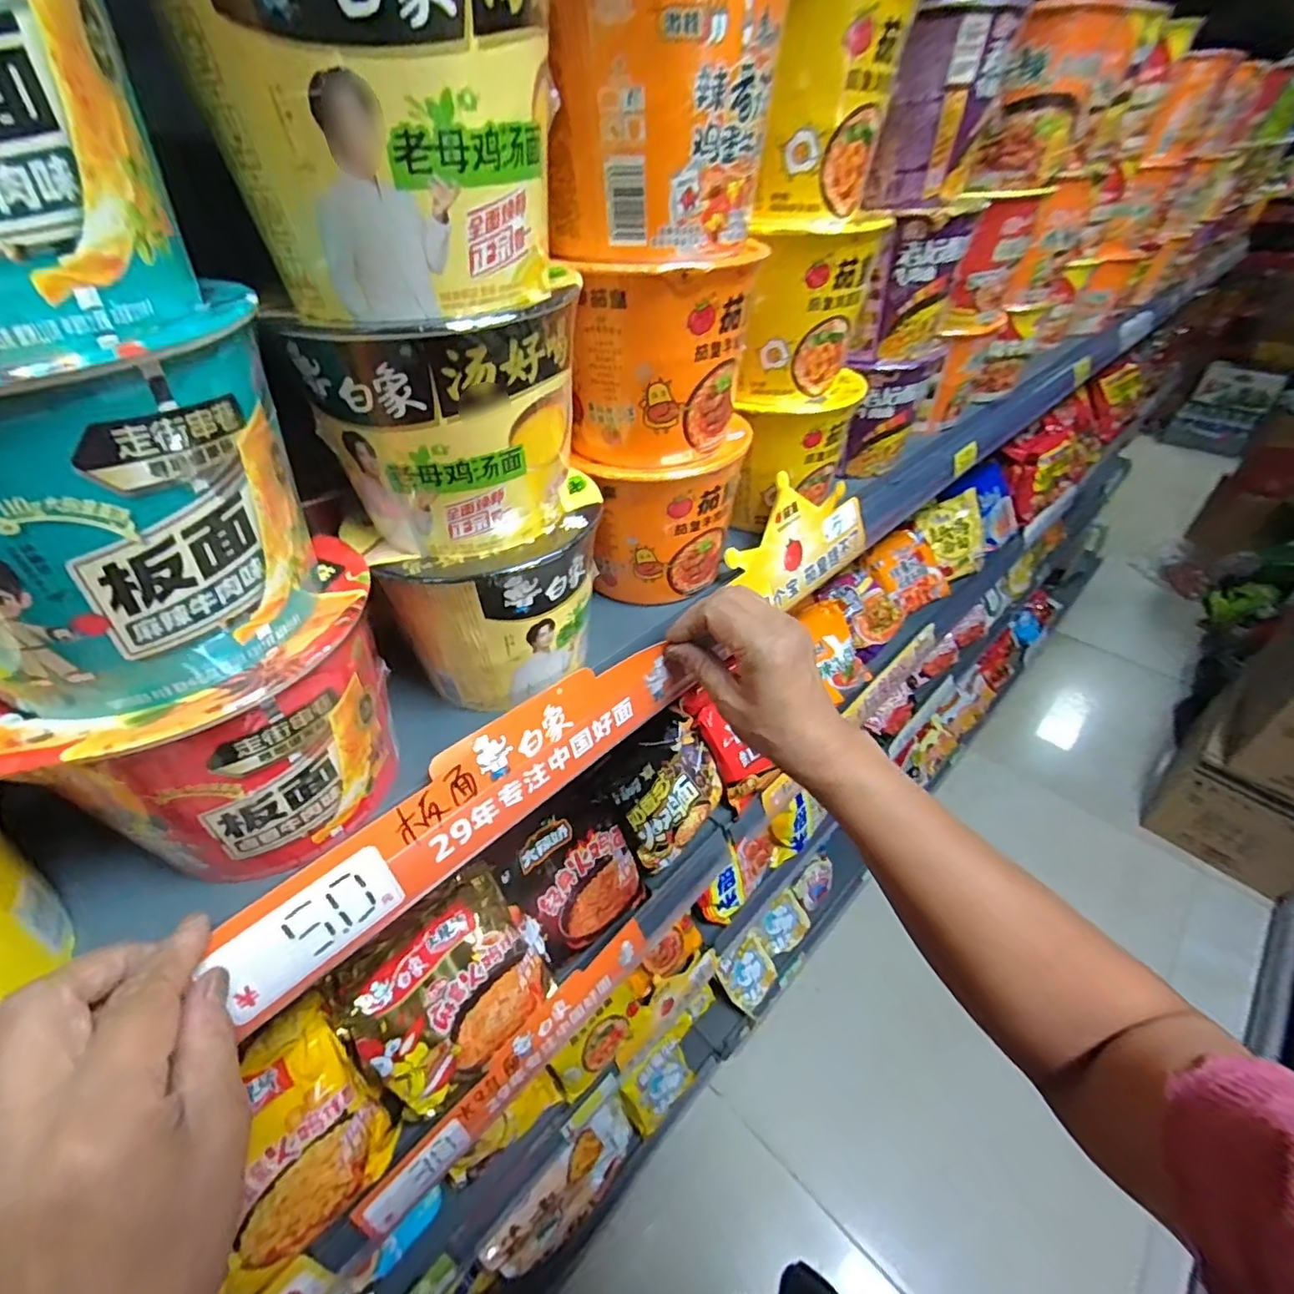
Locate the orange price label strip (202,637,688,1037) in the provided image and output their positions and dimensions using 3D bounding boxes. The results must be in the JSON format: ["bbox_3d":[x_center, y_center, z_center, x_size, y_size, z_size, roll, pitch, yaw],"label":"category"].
[{"bbox_3d":[-0.083,0.075,0.322,0.268,0.064,0.005,-34,34,-32],"label":"orange price label strip"}]

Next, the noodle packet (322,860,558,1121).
[{"bbox_3d":[-0.163,0.281,0.491,0.160,0.141,0.044,-35,9,-36],"label":"noodle packet"}]

